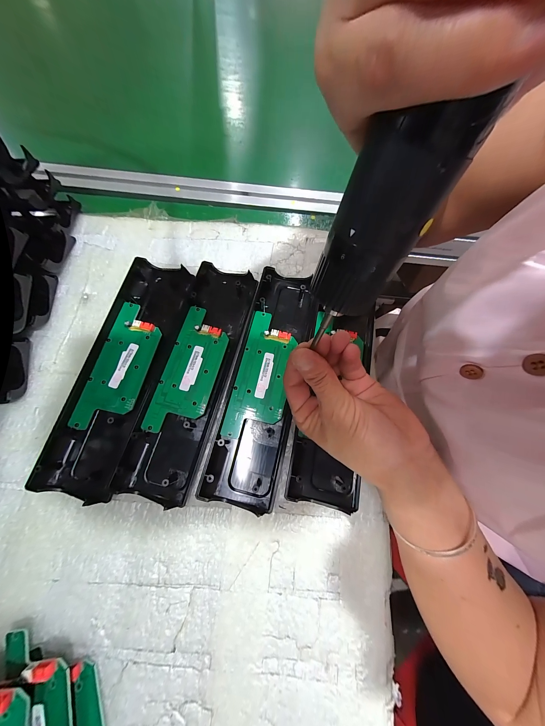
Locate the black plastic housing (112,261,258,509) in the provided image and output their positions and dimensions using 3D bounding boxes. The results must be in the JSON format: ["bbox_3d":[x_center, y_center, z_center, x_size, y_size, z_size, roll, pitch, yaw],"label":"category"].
[{"bbox_3d":[-0.085,0.006,0.247,0.067,0.016,0.244,14,72,3],"label":"black plastic housing"}]

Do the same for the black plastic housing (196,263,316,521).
[{"bbox_3d":[-0.008,0.012,0.249,0.069,0.017,0.244,13,72,2],"label":"black plastic housing"}]

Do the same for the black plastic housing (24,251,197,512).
[{"bbox_3d":[-0.156,0.001,0.246,0.072,0.017,0.245,13,72,2],"label":"black plastic housing"}]

